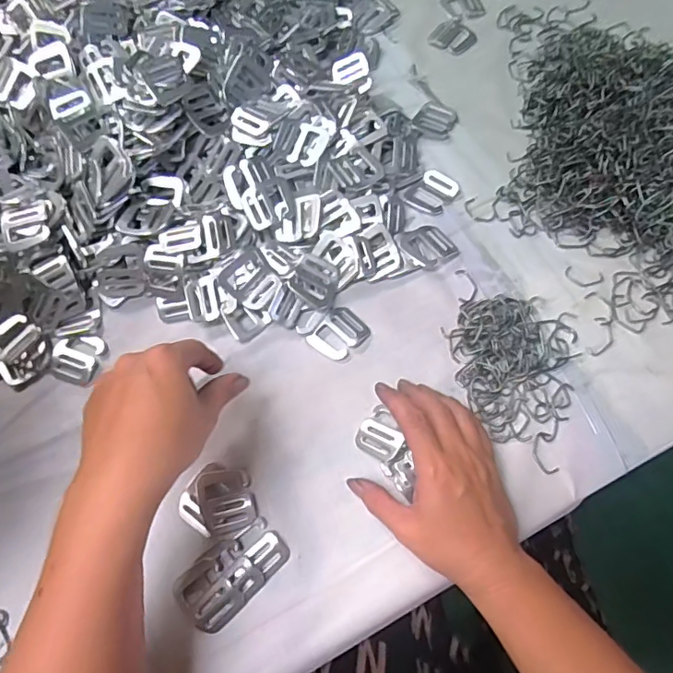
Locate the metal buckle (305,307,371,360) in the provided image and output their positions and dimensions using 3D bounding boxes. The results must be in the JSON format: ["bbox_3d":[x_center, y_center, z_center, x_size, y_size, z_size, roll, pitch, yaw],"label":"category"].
[{"bbox_3d":[0.003,-0.002,0.446,0.037,0.004,0.046,40,74,18],"label":"metal buckle"}]

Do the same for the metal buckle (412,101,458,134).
[{"bbox_3d":[0.103,-0.223,0.539,0.040,0.004,0.035,23,70,13],"label":"metal buckle"}]

